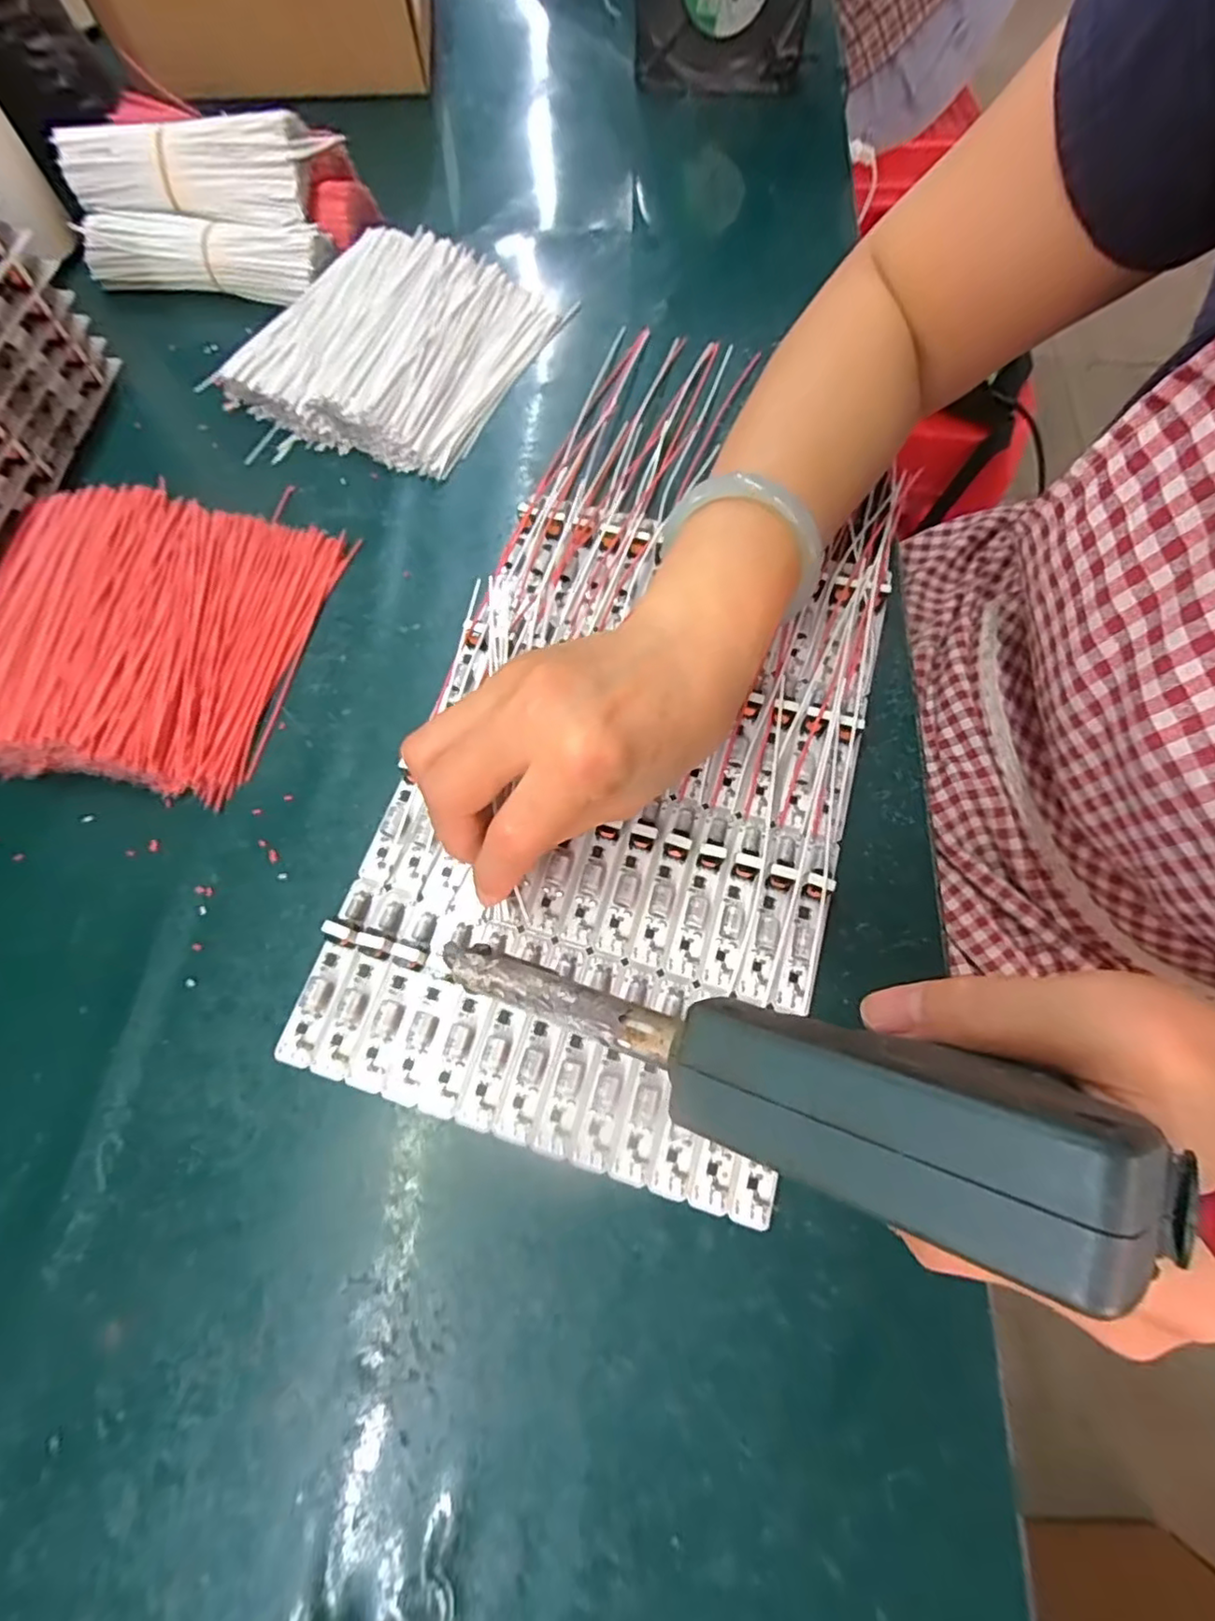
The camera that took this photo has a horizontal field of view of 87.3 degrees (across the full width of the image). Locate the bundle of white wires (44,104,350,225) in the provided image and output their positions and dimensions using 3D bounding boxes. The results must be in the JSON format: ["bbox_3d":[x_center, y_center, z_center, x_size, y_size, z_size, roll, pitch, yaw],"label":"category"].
[{"bbox_3d":[-0.244,-0.384,0.377,0.158,0.035,0.051,7,69,2],"label":"bundle of white wires"}]

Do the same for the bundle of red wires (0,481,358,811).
[{"bbox_3d":[-0.227,-0.086,0.300,0.159,0.029,0.151,7,70,3],"label":"bundle of red wires"}]

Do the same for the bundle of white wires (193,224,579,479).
[{"bbox_3d":[-0.125,-0.269,0.367,0.140,0.031,0.169,28,72,10],"label":"bundle of white wires"}]

